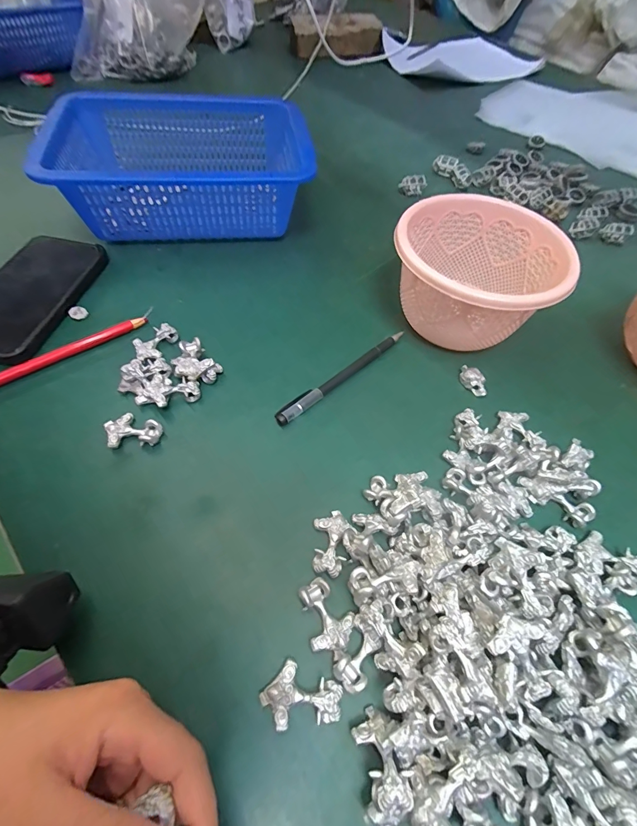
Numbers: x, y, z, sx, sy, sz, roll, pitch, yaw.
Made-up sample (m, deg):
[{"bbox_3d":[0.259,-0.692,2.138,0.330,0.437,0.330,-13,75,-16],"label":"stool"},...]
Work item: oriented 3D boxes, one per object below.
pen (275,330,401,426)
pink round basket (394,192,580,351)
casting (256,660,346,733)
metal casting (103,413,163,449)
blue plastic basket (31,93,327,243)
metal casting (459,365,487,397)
[{"bbox_3d":[0.022,-0.035,0.338,0.149,0.008,0.012,-38,67,-23],"label":"pen"},{"bbox_3d":[0.143,-0.123,0.359,0.135,0.084,0.137,1,58,-2],"label":"pink round basket"},{"bbox_3d":[-0.009,0.157,0.210,0.042,0.013,0.029,21,59,9],"label":"casting"},{"bbox_3d":[-0.140,0.012,0.291,0.039,0.009,0.028,-6,59,-7],"label":"metal casting"},{"bbox_3d":[-0.140,-0.266,0.428,0.259,0.095,0.183,-12,60,-10],"label":"blue plastic basket"},{"bbox_3d":[0.138,-0.029,0.342,0.015,0.010,0.031,-25,63,-17],"label":"metal casting"}]

